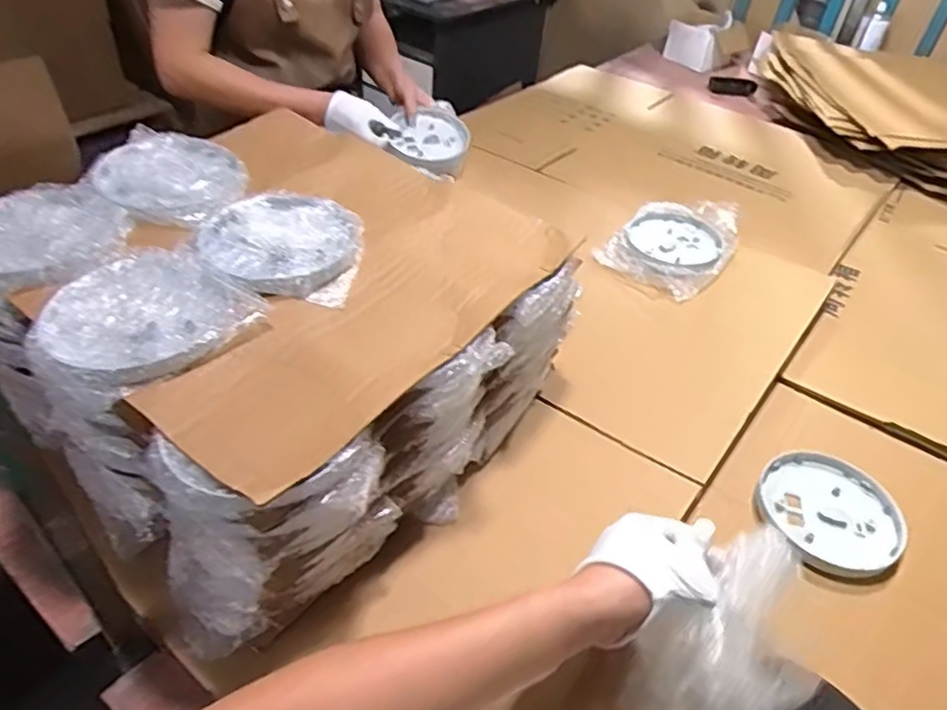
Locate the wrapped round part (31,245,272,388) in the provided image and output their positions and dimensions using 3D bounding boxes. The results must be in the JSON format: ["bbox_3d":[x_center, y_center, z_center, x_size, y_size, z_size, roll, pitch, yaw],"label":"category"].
[{"bbox_3d":[-0.258,-0.033,0.509,0.142,0.019,0.133,3,42,-3],"label":"wrapped round part"}]

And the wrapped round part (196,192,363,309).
[{"bbox_3d":[-0.173,-0.100,0.594,0.137,0.026,0.135,3,42,-3],"label":"wrapped round part"}]

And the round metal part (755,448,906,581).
[{"bbox_3d":[0.366,0.156,0.671,0.134,0.015,0.134,3,42,-3],"label":"round metal part"}]

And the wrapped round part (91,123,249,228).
[{"bbox_3d":[-0.298,-0.178,0.653,0.161,0.034,0.121,28,47,23],"label":"wrapped round part"}]

